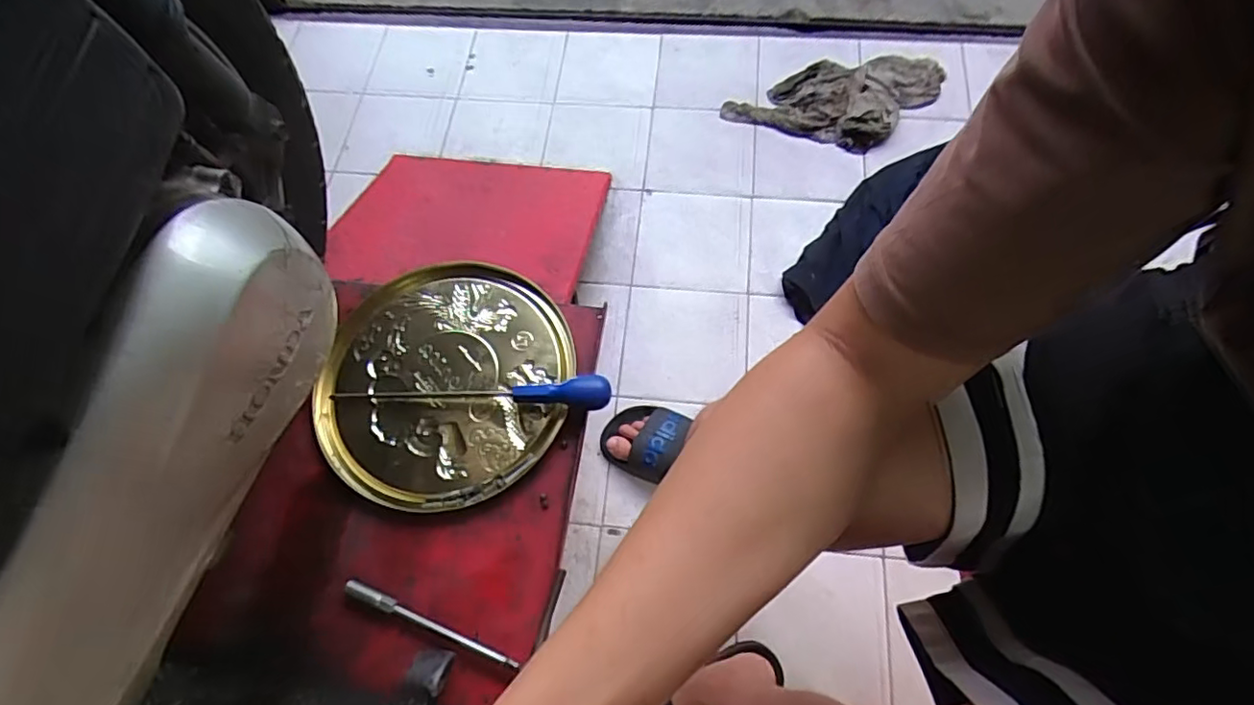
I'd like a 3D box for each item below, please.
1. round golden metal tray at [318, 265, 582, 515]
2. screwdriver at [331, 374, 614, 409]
[{"bbox_3d":[-0.188,0.023,0.609,0.246,0.011,0.258,-1,68,3],"label":"round golden metal tray"},{"bbox_3d":[-0.156,0.035,0.587,0.279,0.033,0.030,3,68,4],"label":"screwdriver"}]

